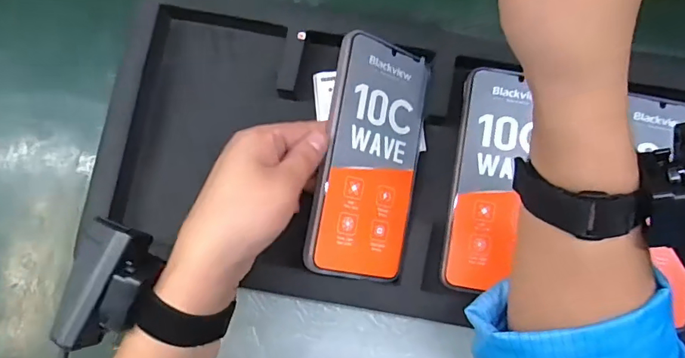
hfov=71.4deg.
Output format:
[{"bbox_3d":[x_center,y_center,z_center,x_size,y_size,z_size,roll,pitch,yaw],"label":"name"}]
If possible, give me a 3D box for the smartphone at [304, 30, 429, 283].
[{"bbox_3d":[0.022,-0.015,0.346,0.078,0.007,0.171,14,80,-32],"label":"smartphone"}]

